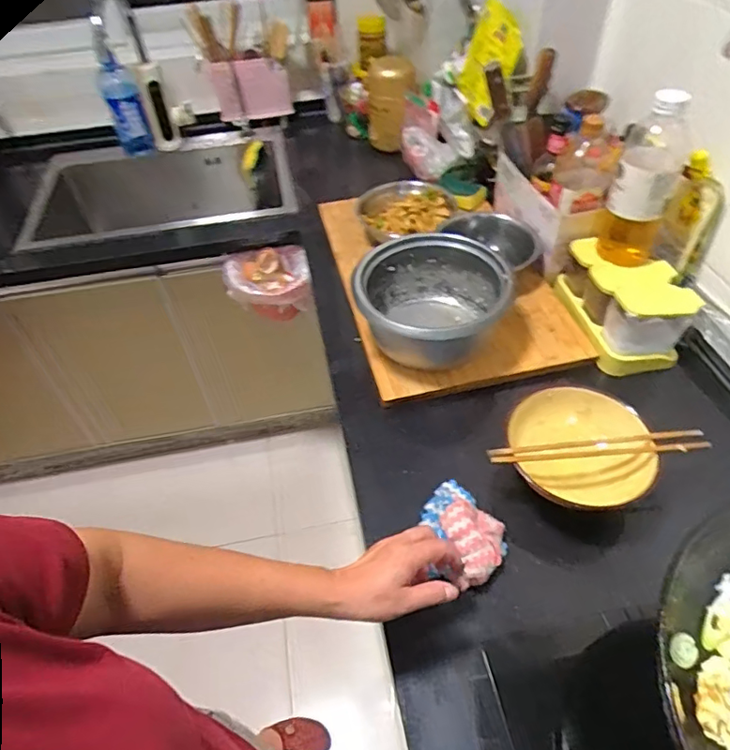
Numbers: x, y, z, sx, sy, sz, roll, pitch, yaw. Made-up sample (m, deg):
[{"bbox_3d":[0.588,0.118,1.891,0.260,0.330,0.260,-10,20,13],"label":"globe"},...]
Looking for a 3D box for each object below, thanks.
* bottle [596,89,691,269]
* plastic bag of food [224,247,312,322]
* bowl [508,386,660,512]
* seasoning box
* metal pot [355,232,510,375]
[{"bbox_3d":[0.405,-0.275,0.776,0.092,0.235,0.084,20,51,15],"label":"bottle"},{"bbox_3d":[-0.206,-0.187,1.152,0.183,0.142,0.112,-1,49,-2],"label":"plastic bag of food"},{"bbox_3d":[0.271,0.102,0.683,0.163,0.070,0.171,1,49,-1],"label":"bowl"},{"bbox_3d":[0.404,-0.116,0.842,0.130,0.102,0.203,-3,49,-4],"label":"seasoning box"},{"bbox_3d":[0.098,-0.103,0.837,0.213,0.140,0.213,1,49,-1],"label":"metal pot"}]

